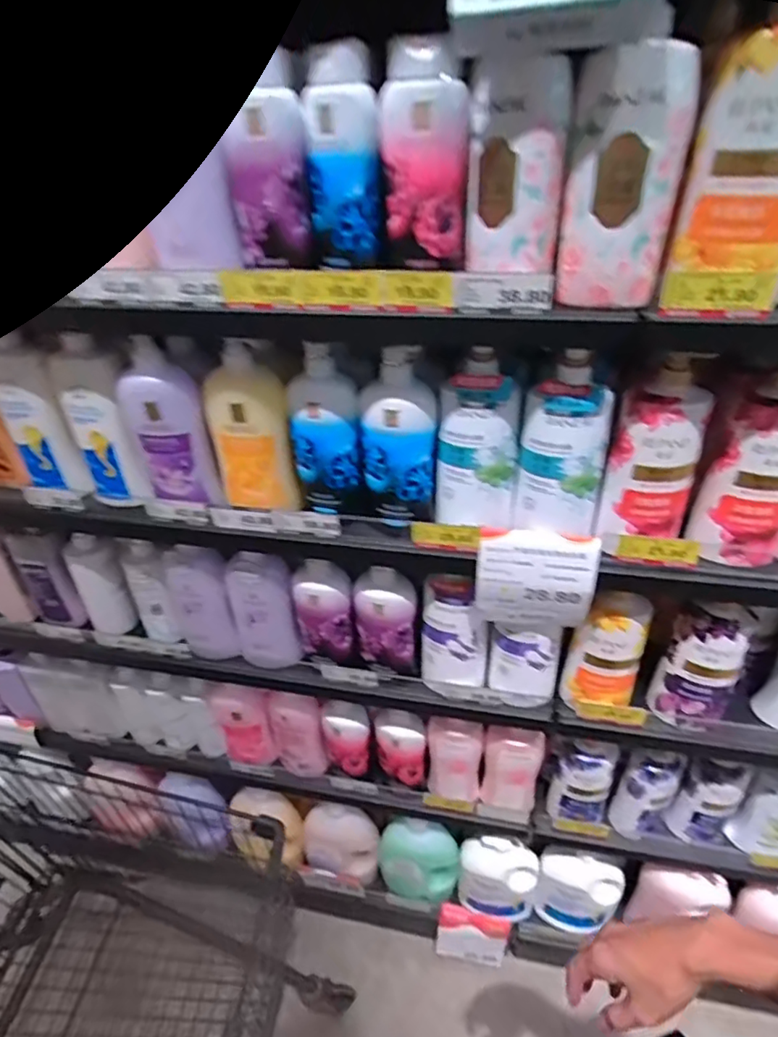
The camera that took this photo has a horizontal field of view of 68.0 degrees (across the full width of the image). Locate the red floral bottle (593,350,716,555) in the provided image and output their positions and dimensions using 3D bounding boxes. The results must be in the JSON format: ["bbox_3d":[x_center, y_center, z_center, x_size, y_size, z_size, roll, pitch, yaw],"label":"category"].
[{"bbox_3d":[0.292,-0.068,0.646,0.103,0.209,0.072,12,37,19],"label":"red floral bottle"}]

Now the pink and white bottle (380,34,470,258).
[{"bbox_3d":[0.031,-0.334,0.527,0.072,0.159,0.033,11,37,18],"label":"pink and white bottle"}]

